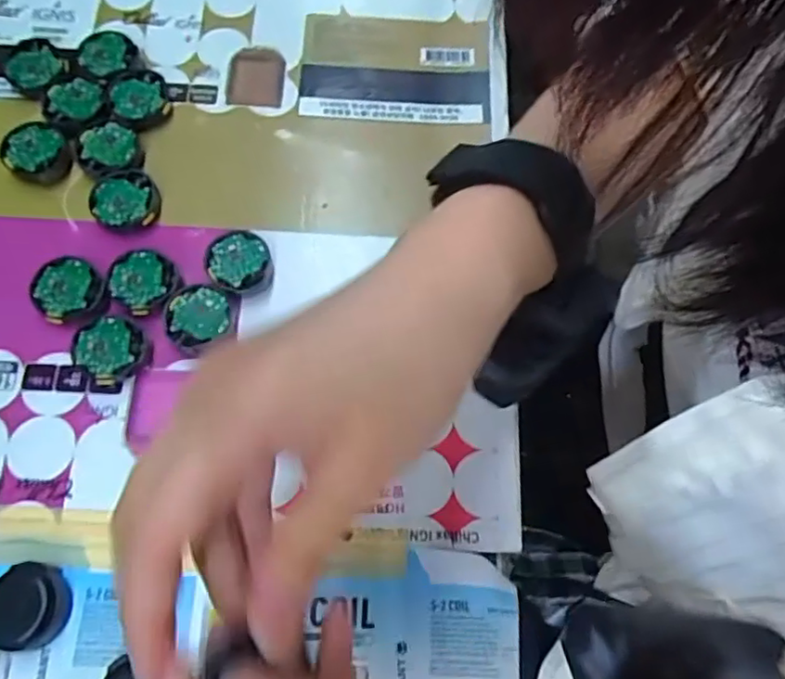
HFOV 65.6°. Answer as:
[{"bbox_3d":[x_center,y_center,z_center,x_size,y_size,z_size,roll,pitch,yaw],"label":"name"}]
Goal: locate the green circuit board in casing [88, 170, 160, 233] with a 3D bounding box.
[{"bbox_3d":[-0.127,-0.065,0.290,0.030,0.011,0.029,31,73,8],"label":"green circuit board in casing"}]

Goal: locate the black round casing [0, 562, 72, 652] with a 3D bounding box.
[{"bbox_3d":[-0.140,0.101,0.231,0.029,0.012,0.028,1,71,-2],"label":"black round casing"}]

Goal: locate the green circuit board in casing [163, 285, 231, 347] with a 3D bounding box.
[{"bbox_3d":[-0.086,-0.009,0.273,0.027,0.010,0.027,-8,72,-5],"label":"green circuit board in casing"}]

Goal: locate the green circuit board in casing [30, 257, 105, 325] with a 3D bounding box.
[{"bbox_3d":[-0.145,-0.021,0.274,0.031,0.010,0.028,43,75,11],"label":"green circuit board in casing"}]

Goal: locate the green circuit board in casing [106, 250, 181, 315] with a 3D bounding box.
[{"bbox_3d":[-0.113,-0.026,0.277,0.028,0.010,0.029,-37,76,-13],"label":"green circuit board in casing"}]

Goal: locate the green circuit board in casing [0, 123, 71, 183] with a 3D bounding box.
[{"bbox_3d":[-0.172,-0.090,0.296,0.030,0.010,0.028,39,74,10],"label":"green circuit board in casing"}]

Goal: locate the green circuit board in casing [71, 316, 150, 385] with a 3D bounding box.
[{"bbox_3d":[-0.123,0.005,0.267,0.029,0.010,0.028,-36,76,-13],"label":"green circuit board in casing"}]

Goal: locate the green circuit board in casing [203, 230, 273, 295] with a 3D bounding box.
[{"bbox_3d":[-0.071,-0.034,0.283,0.029,0.014,0.031,-8,72,-5],"label":"green circuit board in casing"}]

